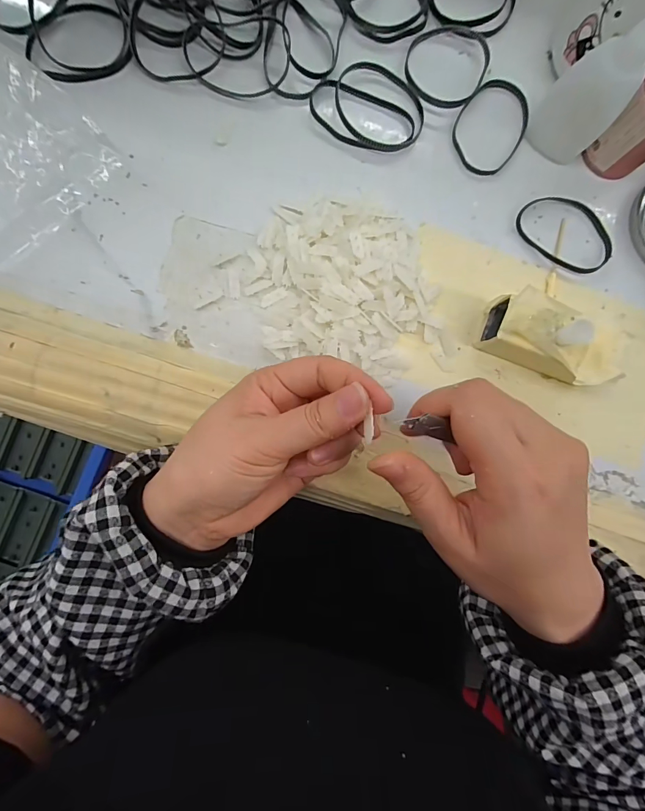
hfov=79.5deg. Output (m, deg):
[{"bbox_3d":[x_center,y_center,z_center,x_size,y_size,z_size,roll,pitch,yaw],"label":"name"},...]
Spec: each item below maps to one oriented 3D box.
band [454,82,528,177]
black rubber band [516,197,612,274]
[{"bbox_3d":[0.119,-0.196,0.272,0.048,0.004,0.067,29,87,-2],"label":"band"},{"bbox_3d":[0.174,-0.123,0.274,0.070,0.006,0.048,38,86,-2],"label":"black rubber band"}]

